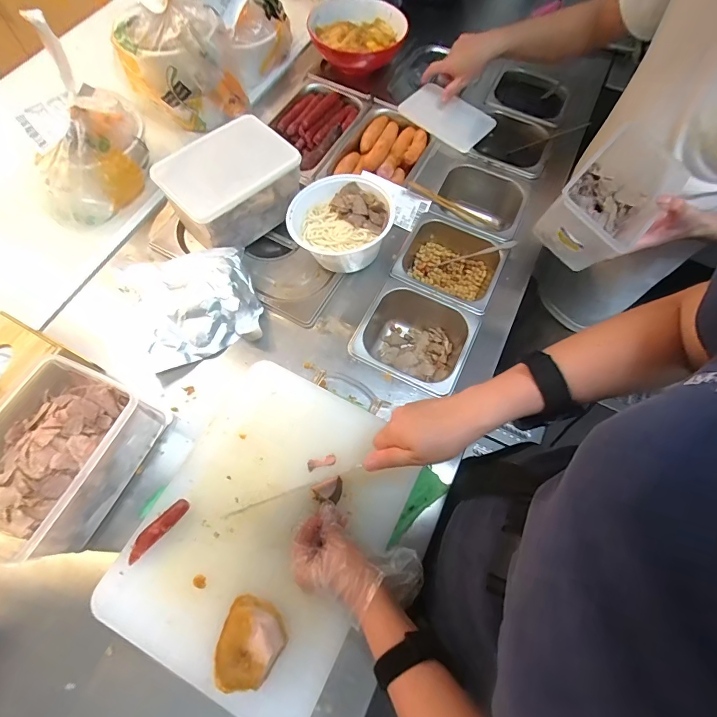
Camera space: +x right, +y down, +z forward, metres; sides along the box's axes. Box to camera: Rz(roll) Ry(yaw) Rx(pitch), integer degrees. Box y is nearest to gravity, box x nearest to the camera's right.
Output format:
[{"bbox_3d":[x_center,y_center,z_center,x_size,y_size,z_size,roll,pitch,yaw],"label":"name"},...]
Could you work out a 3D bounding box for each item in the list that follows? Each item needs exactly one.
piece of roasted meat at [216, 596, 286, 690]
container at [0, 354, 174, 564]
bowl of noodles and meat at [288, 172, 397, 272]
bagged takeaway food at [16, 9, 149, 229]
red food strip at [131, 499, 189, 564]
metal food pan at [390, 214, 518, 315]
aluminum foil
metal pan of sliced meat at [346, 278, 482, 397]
[{"bbox_3d":[-0.117,0.307,0.424,0.067,0.032,0.078,23,68,7],"label":"piece of roasted meat"},{"bbox_3d":[-0.368,0.119,0.473,0.161,0.103,0.213,23,68,7],"label":"container"},{"bbox_3d":[-0.031,-0.220,0.653,0.164,0.087,0.144,-18,69,-10],"label":"bowl of noodles and meat"},{"bbox_3d":[-0.439,-0.355,0.617,0.162,0.219,0.167,-18,69,-10],"label":"bagged takeaway food"},{"bbox_3d":[-0.238,0.204,0.465,0.018,0.021,0.084,43,72,14],"label":"red food strip"},{"bbox_3d":[0.162,-0.160,0.706,0.166,0.075,0.154,25,68,8],"label":"metal food pan"},{"bbox_3d":[-0.258,-0.092,0.598,0.190,0.058,0.177,-20,69,-11],"label":"aluminum foil"},{"bbox_3d":[0.089,-0.021,0.668,0.172,0.100,0.162,25,68,8],"label":"metal pan of sliced meat"}]

